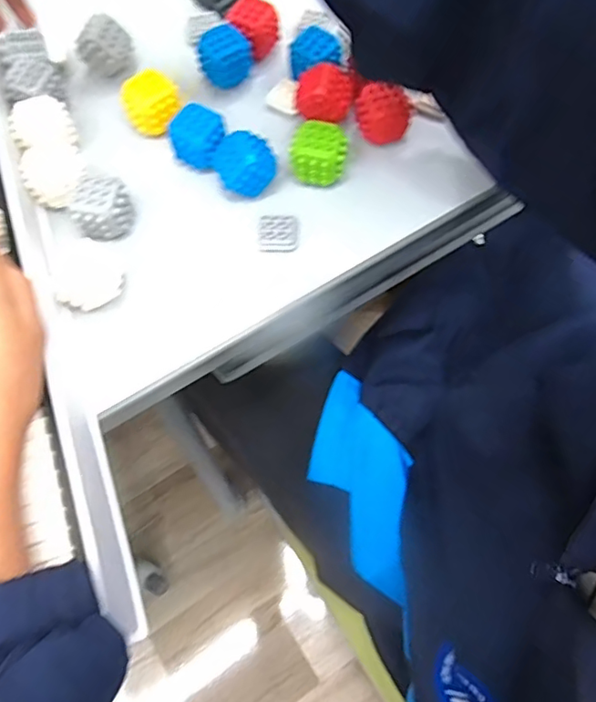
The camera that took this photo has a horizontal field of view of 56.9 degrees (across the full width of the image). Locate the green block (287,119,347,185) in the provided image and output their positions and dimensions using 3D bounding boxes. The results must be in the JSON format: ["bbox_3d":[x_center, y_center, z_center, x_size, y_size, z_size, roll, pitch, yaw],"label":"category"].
[{"bbox_3d":[0.014,-0.136,0.389,0.038,0.035,0.035,0,67,1],"label":"green block"}]

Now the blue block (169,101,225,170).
[{"bbox_3d":[-0.071,-0.152,0.391,0.034,0.031,0.028,20,69,9],"label":"blue block"}]

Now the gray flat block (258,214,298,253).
[{"bbox_3d":[-0.013,-0.081,0.381,0.026,0.011,0.029,-1,67,1],"label":"gray flat block"}]

